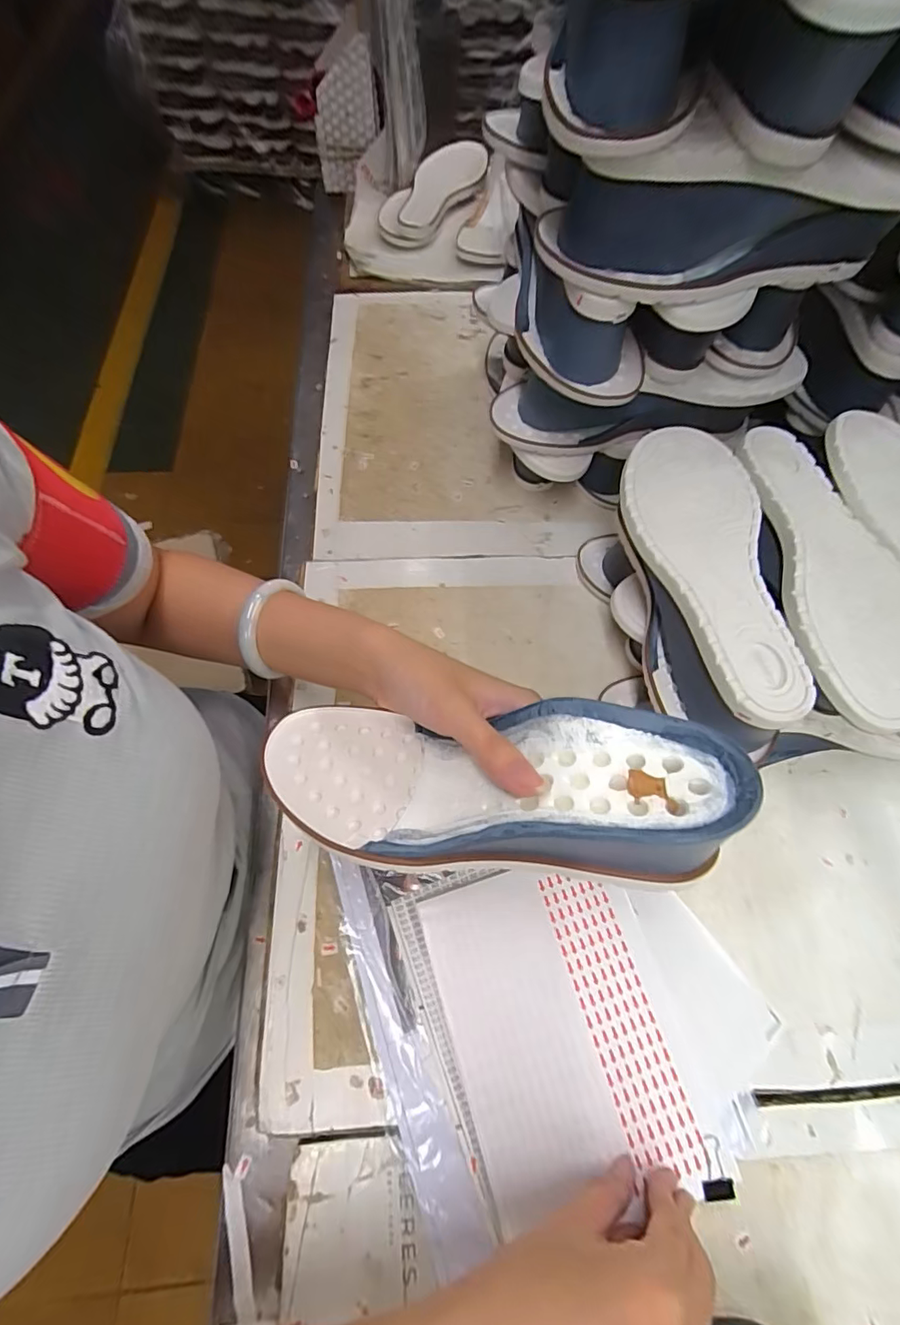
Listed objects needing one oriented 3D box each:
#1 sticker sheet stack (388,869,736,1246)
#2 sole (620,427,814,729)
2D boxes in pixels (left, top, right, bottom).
[{"bbox_3d":[0.068,0.243,0.329,0.161,0.013,0.203,-16,68,-9],"label":"sticker sheet stack"},{"bbox_3d":[0.170,-0.072,0.330,0.090,0.015,0.228,2,66,-2],"label":"sole"}]

